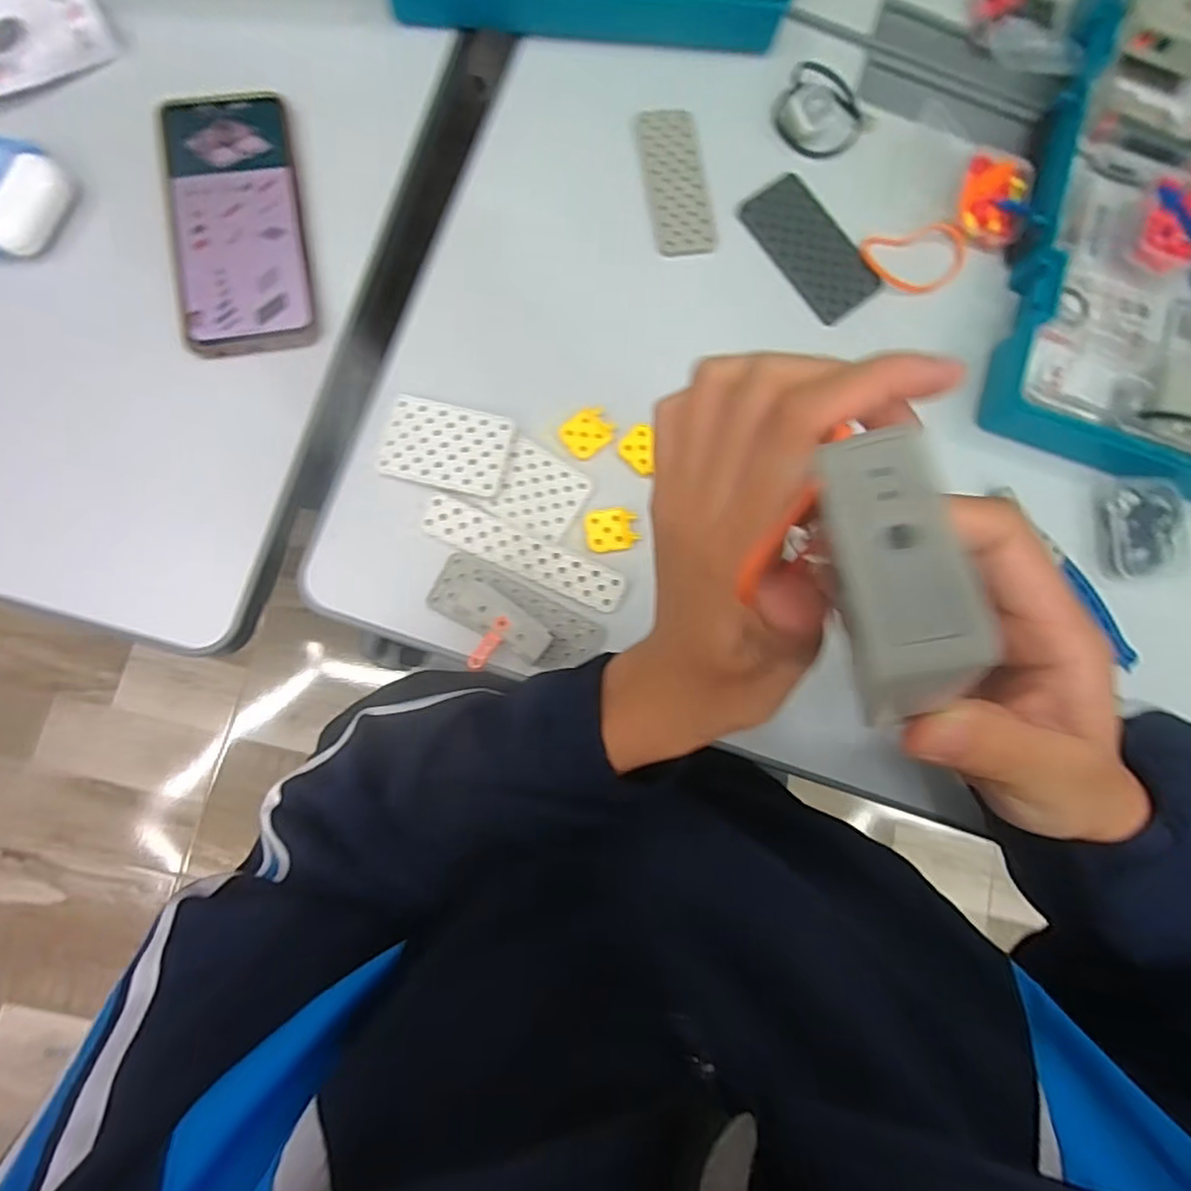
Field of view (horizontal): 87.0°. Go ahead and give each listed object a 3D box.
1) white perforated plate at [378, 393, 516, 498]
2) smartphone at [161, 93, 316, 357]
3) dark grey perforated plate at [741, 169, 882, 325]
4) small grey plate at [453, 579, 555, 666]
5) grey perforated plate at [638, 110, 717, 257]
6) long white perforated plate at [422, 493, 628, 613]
[{"bbox_3d":[-0.087,-0.089,0.371,0.071,0.007,0.051,13,82,-3],"label":"white perforated plate"},{"bbox_3d":[-0.214,-0.224,0.373,0.071,0.009,0.159,-9,84,-6],"label":"smartphone"},{"bbox_3d":[0.141,-0.228,0.409,0.050,0.004,0.097,-36,87,-8],"label":"dark grey perforated plate"},{"bbox_3d":[-0.050,0.014,0.341,0.055,0.005,0.022,35,84,2],"label":"small grey plate"},{"bbox_3d":[0.053,-0.271,0.408,0.037,0.004,0.098,-9,84,-6],"label":"grey perforated plate"},{"bbox_3d":[-0.041,-0.025,0.368,0.123,0.005,0.024,25,81,-2],"label":"long white perforated plate"}]

